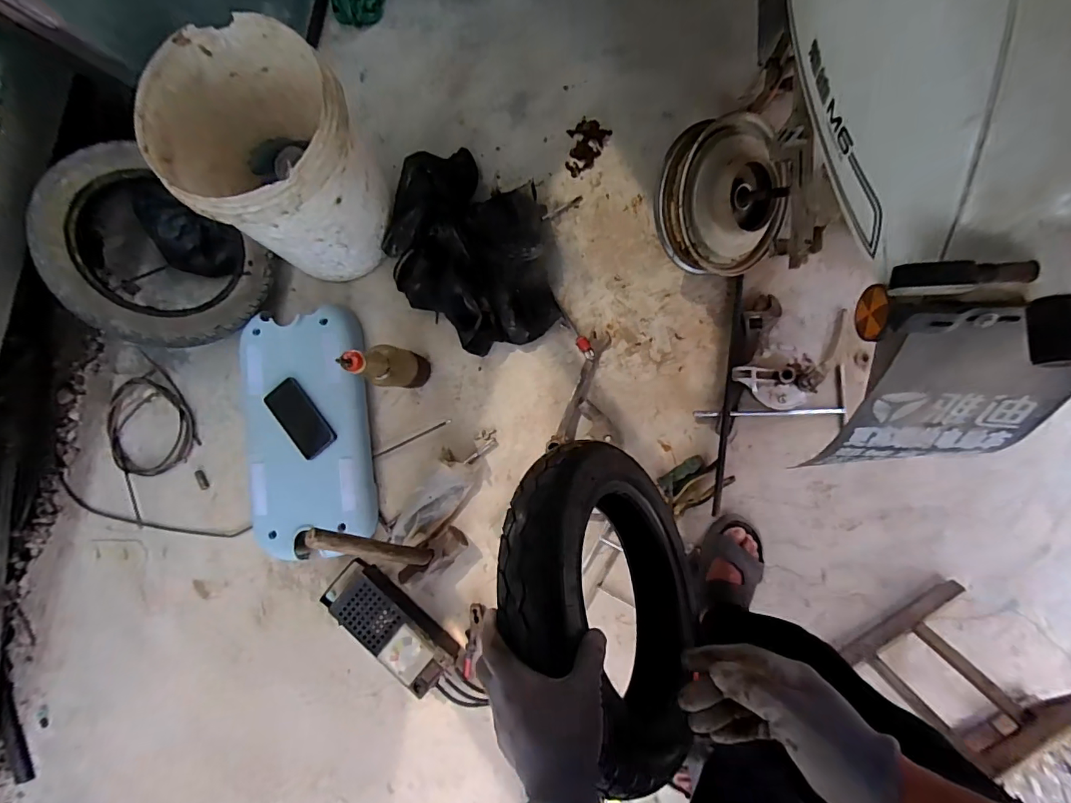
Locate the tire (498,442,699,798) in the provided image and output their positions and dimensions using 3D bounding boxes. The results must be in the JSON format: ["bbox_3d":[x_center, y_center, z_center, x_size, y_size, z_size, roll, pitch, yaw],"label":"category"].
[{"bbox_3d":[0.087,0.221,0.575,0.078,0.332,0.332,-15,109,33],"label":"tire"}]

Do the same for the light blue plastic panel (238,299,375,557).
[{"bbox_3d":[-0.466,0.068,0.986,0.259,0.066,0.502,-10,85,6],"label":"light blue plastic panel"}]

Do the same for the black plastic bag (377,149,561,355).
[{"bbox_3d":[-0.135,-0.304,0.962,0.324,0.107,0.405,-16,84,6],"label":"black plastic bag"}]

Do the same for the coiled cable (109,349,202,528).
[{"bbox_3d":[-0.838,0.076,1.045,0.200,0.021,0.300,-31,83,4],"label":"coiled cable"}]

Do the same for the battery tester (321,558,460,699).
[{"bbox_3d":[-0.283,0.432,0.942,0.275,0.064,0.117,39,91,8],"label":"battery tester"}]

